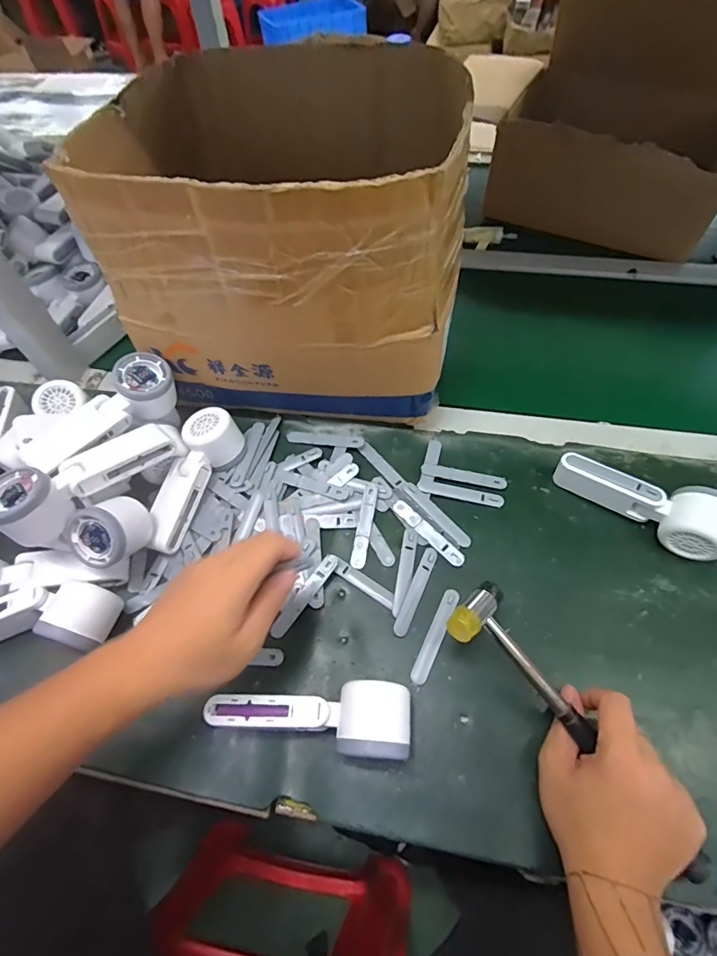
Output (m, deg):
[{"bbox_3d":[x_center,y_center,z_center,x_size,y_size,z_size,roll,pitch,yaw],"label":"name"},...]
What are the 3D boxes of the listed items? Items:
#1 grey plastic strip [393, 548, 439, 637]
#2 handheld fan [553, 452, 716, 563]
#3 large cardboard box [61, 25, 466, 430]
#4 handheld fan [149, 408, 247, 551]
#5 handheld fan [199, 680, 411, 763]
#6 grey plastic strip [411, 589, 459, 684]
[{"bbox_3d":[0.058,0.114,0.460,0.015,0.004,0.094,23,65,10],"label":"grey plastic strip"},{"bbox_3d":[0.297,0.018,0.479,0.165,0.048,0.059,35,65,22],"label":"handheld fan"},{"bbox_3d":[-0.065,-0.286,0.517,0.337,0.245,0.346,6,58,6],"label":"large cardboard box"},{"bbox_3d":[-0.189,-0.001,0.501,0.058,0.053,0.159,20,61,14],"label":"handheld fan"},{"bbox_3d":[-0.041,0.199,0.385,0.166,0.052,0.053,4,58,5],"label":"handheld fan"},{"bbox_3d":[0.075,0.151,0.439,0.016,0.005,0.094,23,61,16],"label":"grey plastic strip"}]

